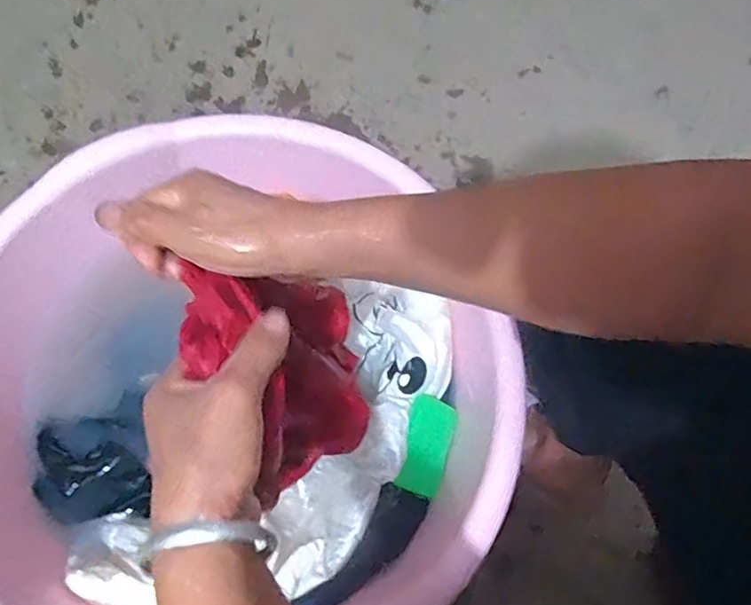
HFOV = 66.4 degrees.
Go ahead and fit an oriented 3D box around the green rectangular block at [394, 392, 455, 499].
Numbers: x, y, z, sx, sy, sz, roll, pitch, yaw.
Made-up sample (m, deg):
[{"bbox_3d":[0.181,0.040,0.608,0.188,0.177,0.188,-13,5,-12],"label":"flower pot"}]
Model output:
[{"bbox_3d":[0.057,0.156,0.631,0.058,0.010,0.102,23,76,-22],"label":"green rectangular block"}]

